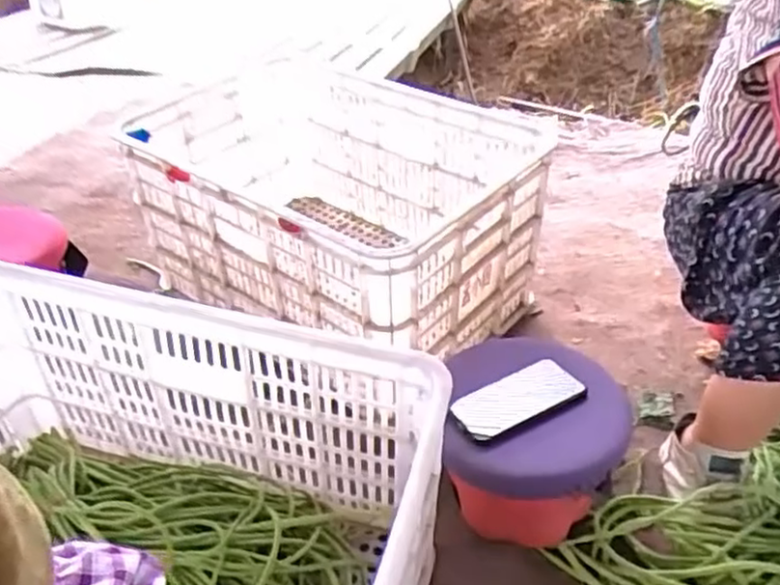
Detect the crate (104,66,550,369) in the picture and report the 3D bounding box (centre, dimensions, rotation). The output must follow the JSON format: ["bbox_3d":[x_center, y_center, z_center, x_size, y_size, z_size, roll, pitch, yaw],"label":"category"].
[{"bbox_3d":[-0.098,-0.130,1.115,0.583,0.302,0.381,26,46,29],"label":"crate"}]

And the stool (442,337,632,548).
[{"bbox_3d":[0.171,0.185,0.859,0.188,0.185,0.227,6,39,8],"label":"stool"}]

